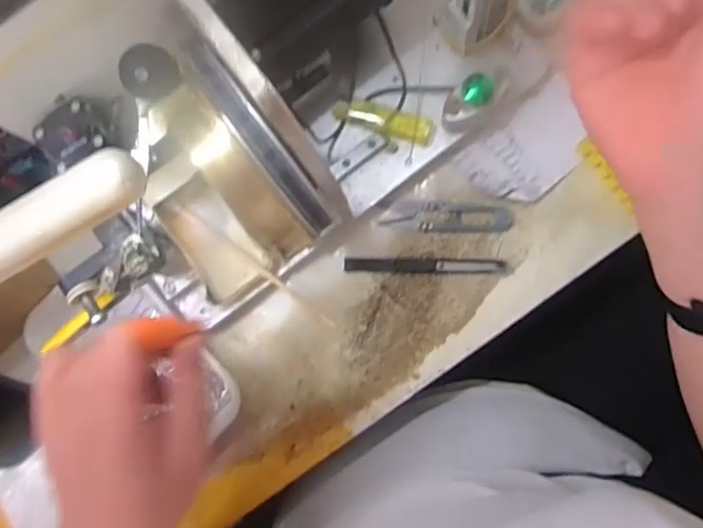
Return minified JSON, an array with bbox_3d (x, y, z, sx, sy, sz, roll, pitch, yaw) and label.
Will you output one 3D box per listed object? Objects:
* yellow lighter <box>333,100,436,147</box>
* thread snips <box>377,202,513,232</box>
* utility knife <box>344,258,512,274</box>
[{"bbox_3d":[0.025,-0.109,0.450,0.077,0.012,0.018,18,86,8],"label":"yellow lighter"},{"bbox_3d":[0.073,-0.037,0.461,0.099,0.005,0.023,1,83,7],"label":"thread snips"},{"bbox_3d":[0.057,0.002,0.458,0.125,0.004,0.011,1,84,7],"label":"utility knife"}]

